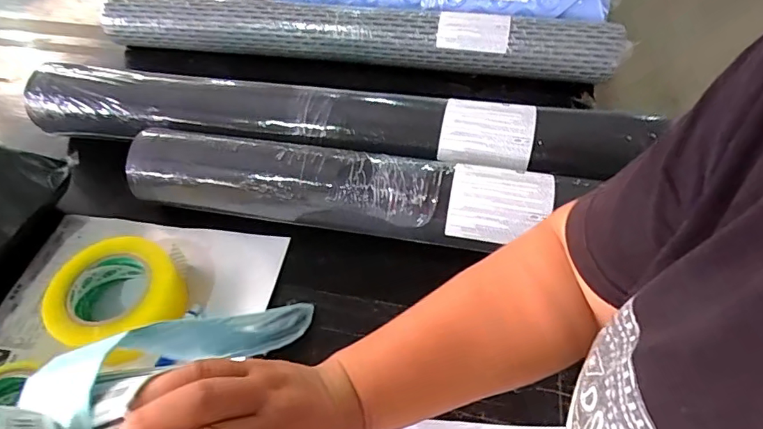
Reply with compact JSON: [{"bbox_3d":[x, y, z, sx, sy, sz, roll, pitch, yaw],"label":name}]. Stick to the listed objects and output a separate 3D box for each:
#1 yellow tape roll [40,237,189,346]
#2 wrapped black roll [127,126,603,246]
[{"bbox_3d":[-0.270,0.083,0.503,0.122,0.051,0.118,-37,59,-23],"label":"yellow tape roll"},{"bbox_3d":[-0.047,-0.029,0.557,0.480,0.090,0.088,8,53,9],"label":"wrapped black roll"}]

